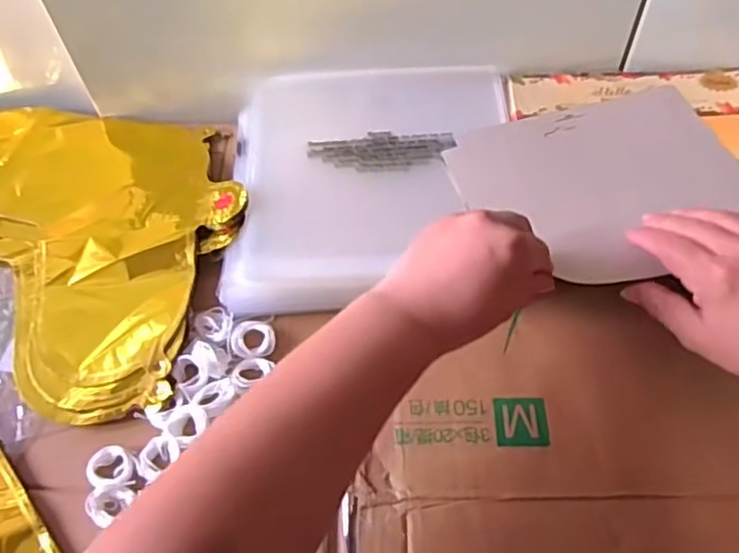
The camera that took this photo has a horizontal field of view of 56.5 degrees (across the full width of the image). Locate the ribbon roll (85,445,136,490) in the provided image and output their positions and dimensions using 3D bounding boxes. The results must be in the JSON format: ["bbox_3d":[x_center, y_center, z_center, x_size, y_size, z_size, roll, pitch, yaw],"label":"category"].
[{"bbox_3d":[-0.162,0.121,0.431,0.029,0.011,0.028,-1,58,2],"label":"ribbon roll"}]

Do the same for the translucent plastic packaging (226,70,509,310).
[{"bbox_3d":[0.001,-0.083,0.526,0.210,0.019,0.229,-3,58,1],"label":"translucent plastic packaging"}]

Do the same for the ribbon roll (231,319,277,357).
[{"bbox_3d":[-0.080,0.042,0.473,0.029,0.005,0.028,-1,58,2],"label":"ribbon roll"}]

